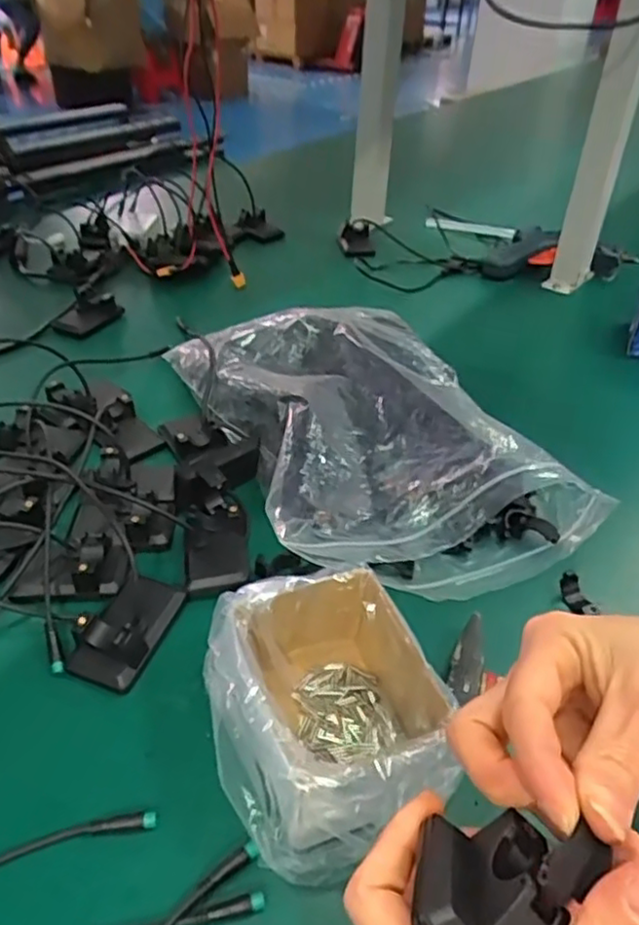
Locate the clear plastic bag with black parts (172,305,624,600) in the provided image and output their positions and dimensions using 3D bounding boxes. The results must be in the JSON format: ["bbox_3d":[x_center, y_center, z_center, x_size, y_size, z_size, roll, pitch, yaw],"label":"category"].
[{"bbox_3d":[0.031,-0.051,0.609,0.241,0.071,0.393,-14,40,-21],"label":"clear plastic bag with black parts"}]

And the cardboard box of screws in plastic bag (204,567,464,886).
[{"bbox_3d":[0.004,0.140,0.372,0.122,0.074,0.140,-8,39,-13],"label":"cardboard box of screws in plastic bag"}]

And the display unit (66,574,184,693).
[{"bbox_3d":[-0.129,0.111,0.446,0.046,0.035,0.080,13,38,13],"label":"display unit"}]

